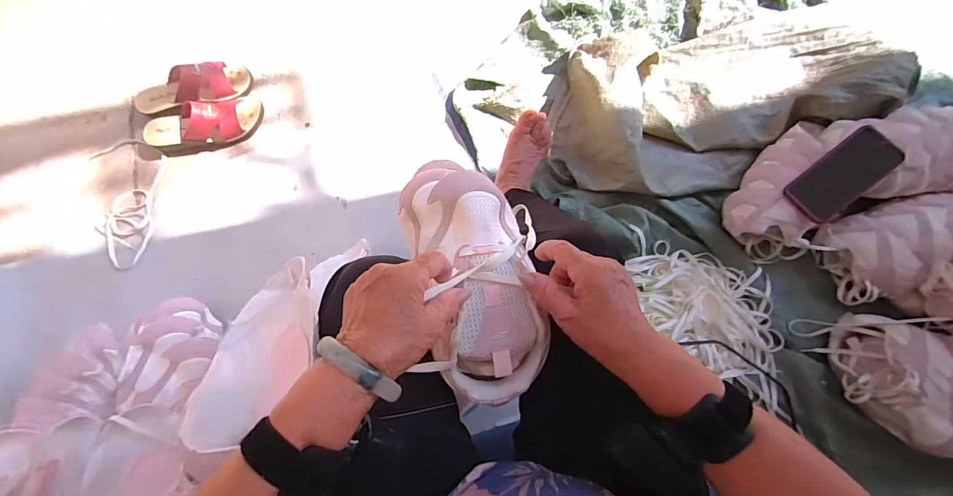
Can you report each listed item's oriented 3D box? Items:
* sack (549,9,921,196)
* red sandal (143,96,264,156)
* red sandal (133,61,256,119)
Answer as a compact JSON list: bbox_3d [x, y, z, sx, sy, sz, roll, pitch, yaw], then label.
[{"bbox_3d":[0.456,-0.289,0.803,0.608,0.132,0.330,-10,77,-3],"label":"sack"},{"bbox_3d":[-0.552,-0.252,0.829,0.229,0.078,0.092,-14,77,-4],"label":"red sandal"},{"bbox_3d":[-0.587,-0.330,0.848,0.232,0.066,0.083,-11,77,-3],"label":"red sandal"}]

